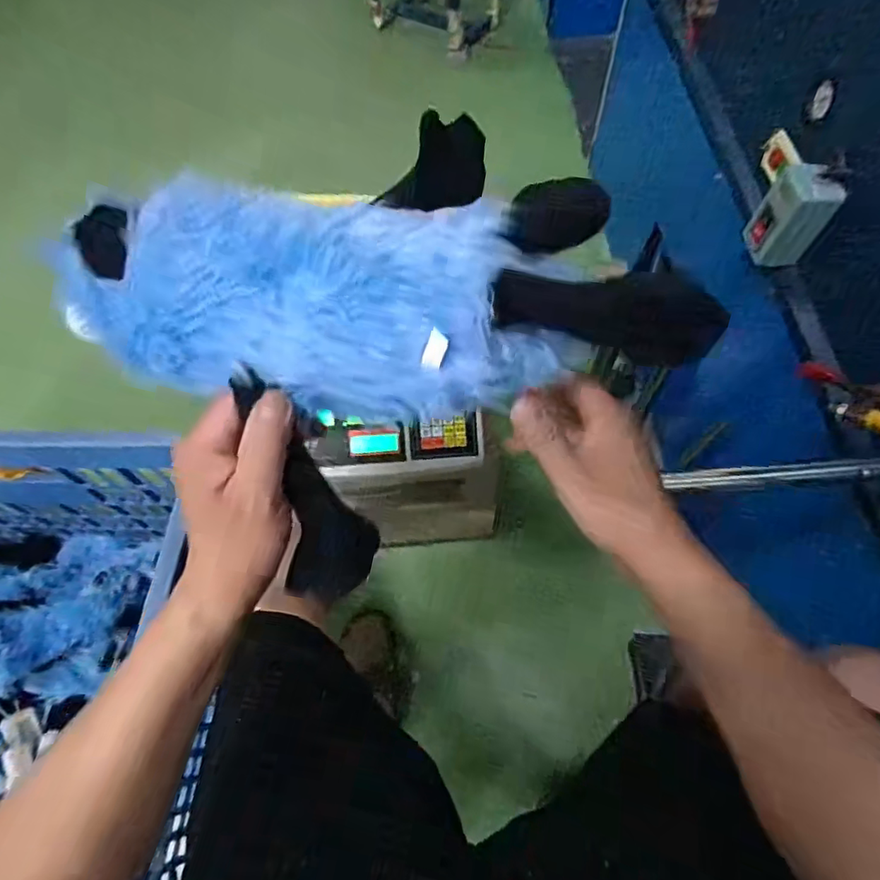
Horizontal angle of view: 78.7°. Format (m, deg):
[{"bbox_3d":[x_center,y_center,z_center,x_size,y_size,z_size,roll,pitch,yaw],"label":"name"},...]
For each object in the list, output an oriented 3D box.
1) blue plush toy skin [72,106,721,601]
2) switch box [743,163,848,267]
[{"bbox_3d":[-0.027,-0.087,0.286,0.336,0.080,0.118,0,63,-1],"label":"blue plush toy skin"},{"bbox_3d":[0.405,-0.260,0.614,0.059,0.104,0.064,-2,63,3],"label":"switch box"}]

